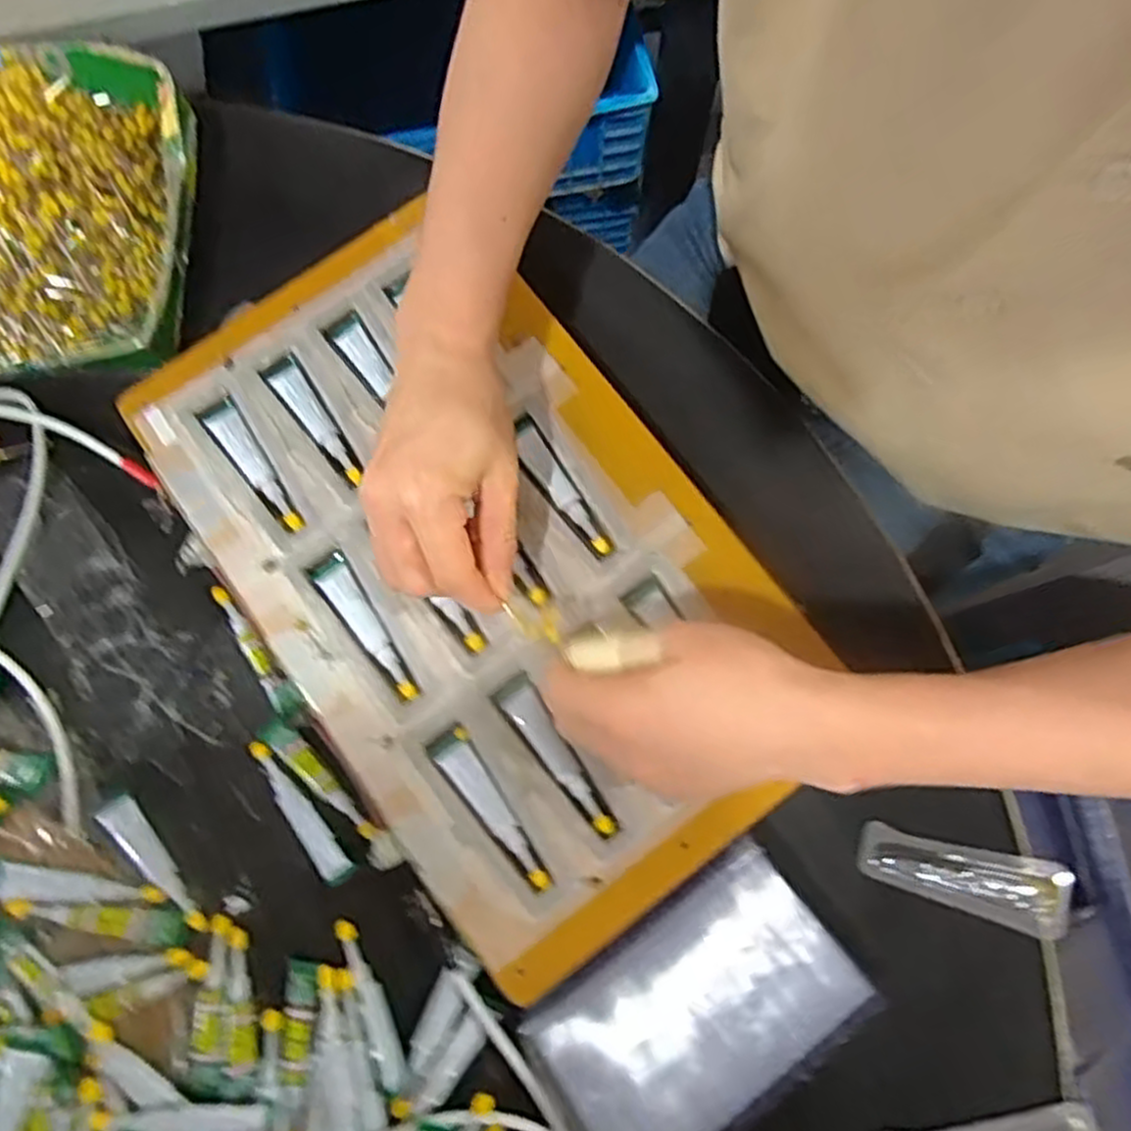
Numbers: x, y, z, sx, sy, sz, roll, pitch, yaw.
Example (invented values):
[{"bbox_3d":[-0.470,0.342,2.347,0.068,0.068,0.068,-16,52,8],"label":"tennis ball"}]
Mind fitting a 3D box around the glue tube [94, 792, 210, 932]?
[{"bbox_3d":[-0.216,0.157,0.406,0.018,0.005,0.085,-43,81,-7],"label":"glue tube"}]

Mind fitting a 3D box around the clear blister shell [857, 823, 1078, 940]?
[{"bbox_3d":[0.210,0.160,0.399,0.113,0.012,0.034,15,79,4],"label":"clear blister shell"}]

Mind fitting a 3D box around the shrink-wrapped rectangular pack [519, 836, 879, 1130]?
[{"bbox_3d":[0.061,0.216,0.372,0.151,0.023,0.098,-37,80,-6],"label":"shrink-wrapped rectangular pack"}]

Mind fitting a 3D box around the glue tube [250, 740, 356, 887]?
[{"bbox_3d":[-0.142,0.130,0.409,0.018,0.005,0.085,-39,80,-6],"label":"glue tube"}]

